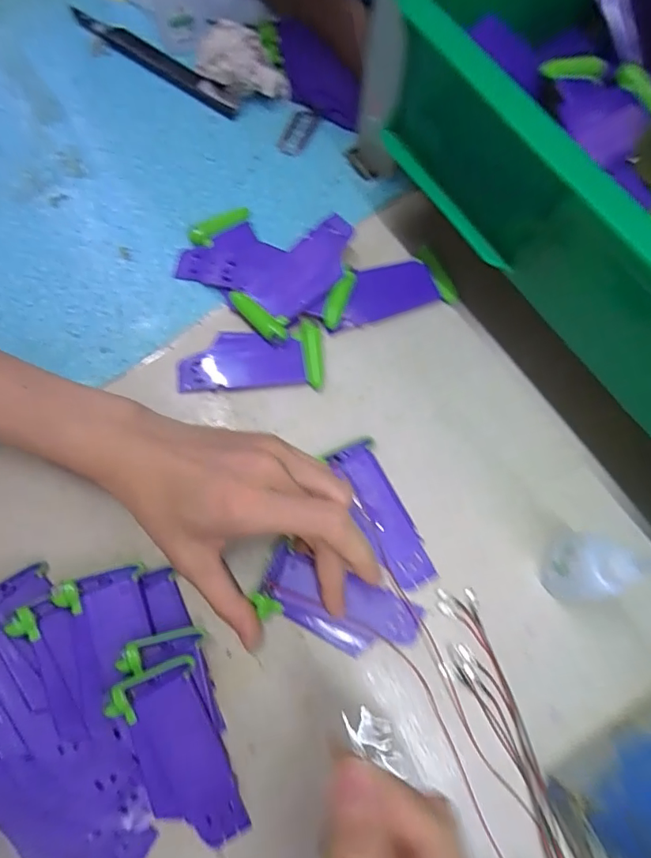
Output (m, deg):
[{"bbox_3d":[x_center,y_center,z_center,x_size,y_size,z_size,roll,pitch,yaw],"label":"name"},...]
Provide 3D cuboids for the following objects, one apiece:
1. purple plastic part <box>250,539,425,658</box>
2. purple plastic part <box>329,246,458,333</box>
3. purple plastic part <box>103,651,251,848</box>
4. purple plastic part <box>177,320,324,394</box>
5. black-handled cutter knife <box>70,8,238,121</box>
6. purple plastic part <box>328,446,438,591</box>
[{"bbox_3d":[0.008,0.097,0.267,0.089,0.007,0.041,18,74,1],"label":"purple plastic part"},{"bbox_3d":[0.044,-0.092,0.319,0.084,0.009,0.037,-16,75,-6],"label":"purple plastic part"},{"bbox_3d":[-0.070,0.160,0.236,0.042,0.010,0.091,-26,91,-9],"label":"purple plastic part"},{"bbox_3d":[-0.047,-0.045,0.303,0.089,0.006,0.040,-1,74,-2],"label":"purple plastic part"},{"bbox_3d":[-0.131,-0.282,0.369,0.158,0.011,0.016,34,75,8],"label":"black-handled cutter knife"},{"bbox_3d":[0.033,0.050,0.278,0.029,0.010,0.087,-26,80,-14],"label":"purple plastic part"}]

